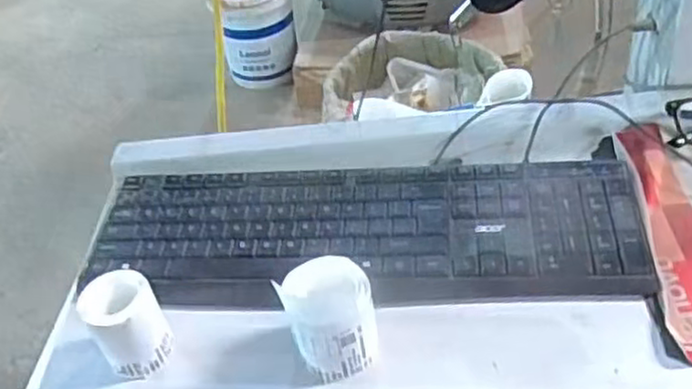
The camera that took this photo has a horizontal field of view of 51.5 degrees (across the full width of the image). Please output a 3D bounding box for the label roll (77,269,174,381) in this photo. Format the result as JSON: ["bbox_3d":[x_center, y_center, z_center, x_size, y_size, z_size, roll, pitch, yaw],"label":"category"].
[{"bbox_3d":[-0.152,0.090,0.502,0.046,0.067,0.054,-29,46,-22],"label":"label roll"}]

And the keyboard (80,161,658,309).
[{"bbox_3d":[0.009,0.027,0.563,0.419,0.019,0.135,-1,42,7],"label":"keyboard"}]

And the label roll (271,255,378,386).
[{"bbox_3d":[-0.010,0.082,0.480,0.058,0.072,0.051,-15,42,-8],"label":"label roll"}]

